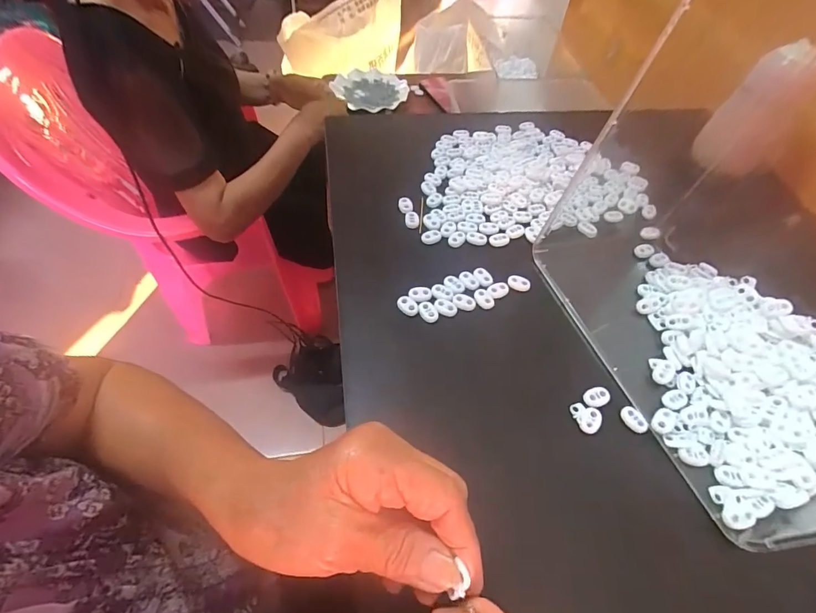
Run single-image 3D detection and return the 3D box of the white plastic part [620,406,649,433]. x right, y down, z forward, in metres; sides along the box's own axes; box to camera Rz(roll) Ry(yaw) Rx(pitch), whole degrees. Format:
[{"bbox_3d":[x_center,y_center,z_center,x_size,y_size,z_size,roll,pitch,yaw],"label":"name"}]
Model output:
[{"bbox_3d":[0.186,0.093,0.337,0.013,0.006,0.023,-23,60,-18],"label":"white plastic part"}]

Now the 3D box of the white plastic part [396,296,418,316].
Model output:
[{"bbox_3d":[-0.001,0.000,0.390,0.021,0.006,0.014,30,59,16],"label":"white plastic part"}]

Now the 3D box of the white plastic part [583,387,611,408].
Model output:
[{"bbox_3d":[0.160,0.076,0.346,0.024,0.004,0.015,-19,59,-16],"label":"white plastic part"}]

